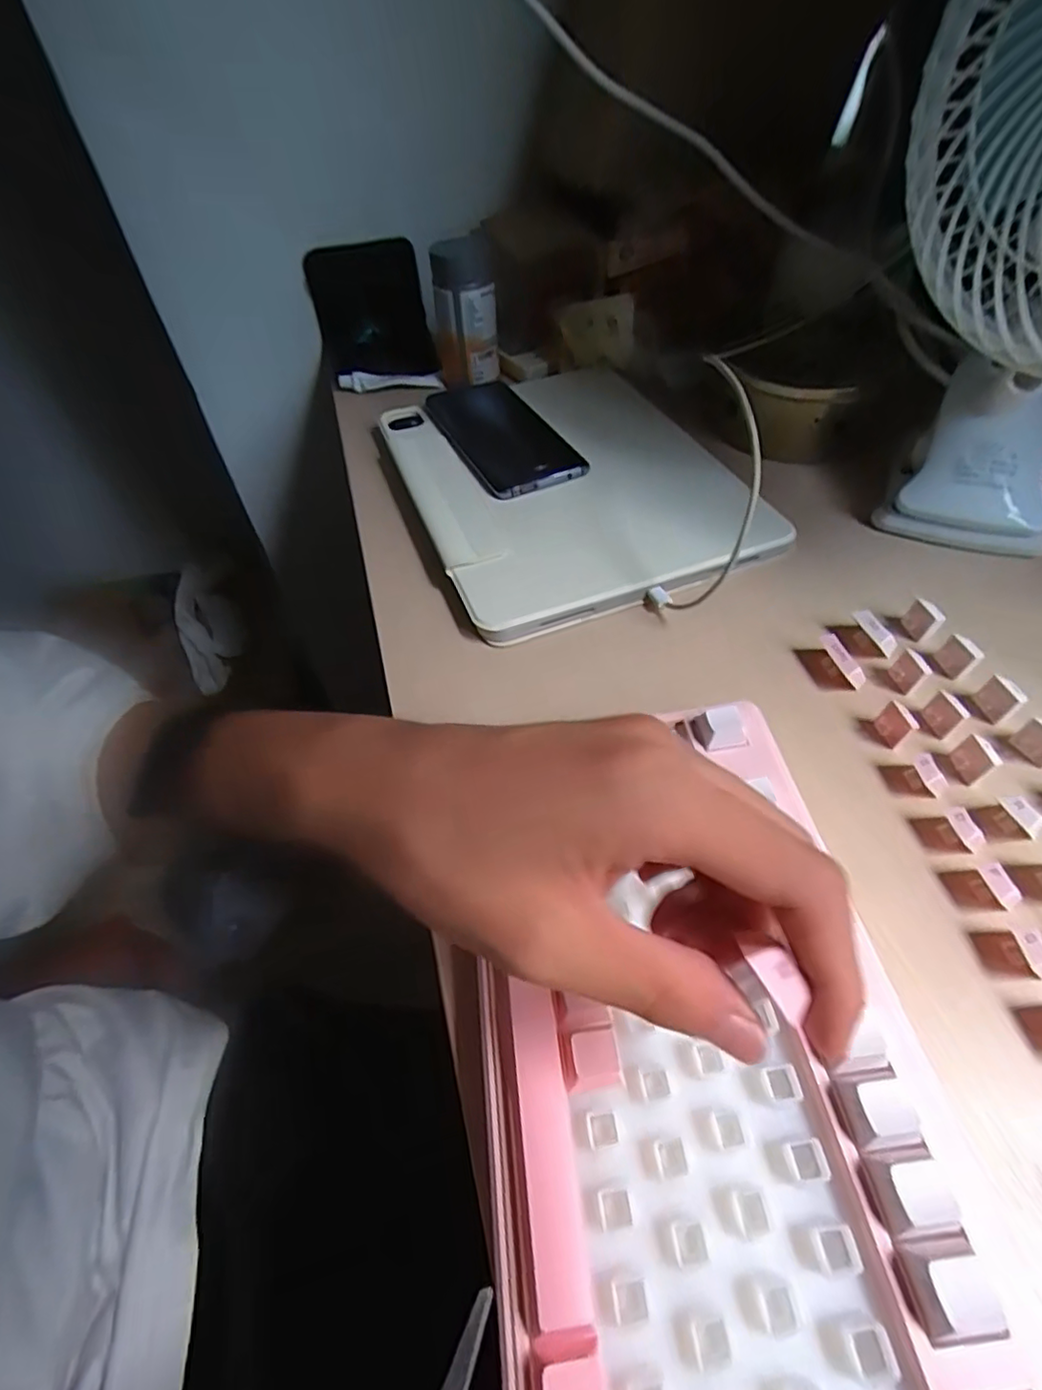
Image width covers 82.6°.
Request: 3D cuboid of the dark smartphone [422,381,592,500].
[{"bbox_3d":[-0.015,-0.206,0.464,0.079,0.015,0.152,-23,54,-16],"label":"dark smartphone"}]

